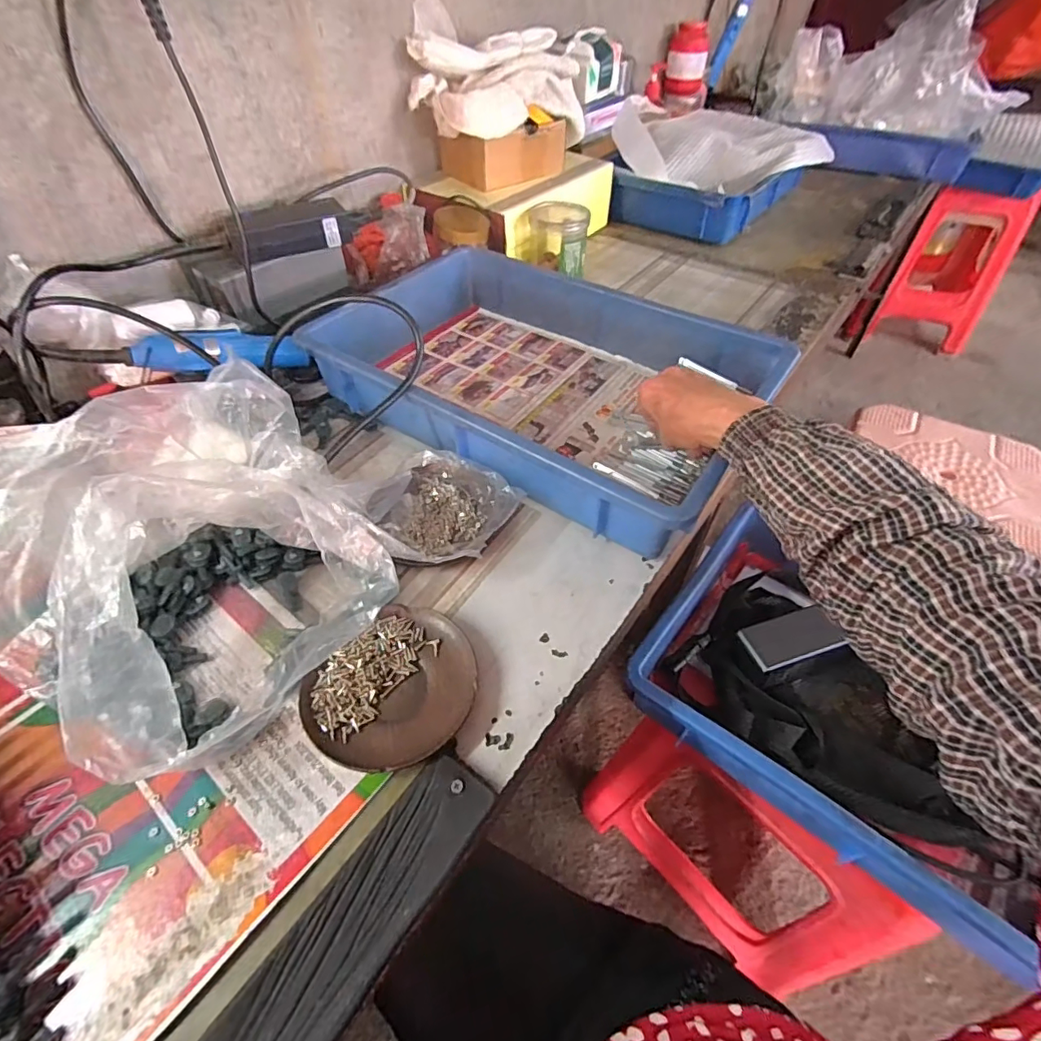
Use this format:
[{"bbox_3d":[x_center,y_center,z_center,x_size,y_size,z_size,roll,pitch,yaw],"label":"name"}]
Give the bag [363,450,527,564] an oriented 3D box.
[{"bbox_3d":[-0.073,-0.015,0.454,0.112,0.029,0.116,-29,55,-23],"label":"bag"}]

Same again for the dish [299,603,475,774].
[{"bbox_3d":[-0.083,0.114,0.356,0.100,0.013,0.111,31,56,24],"label":"dish"}]

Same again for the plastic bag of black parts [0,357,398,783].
[{"bbox_3d":[-0.251,0.021,0.378,0.248,0.114,0.280,-30,55,-23],"label":"plastic bag of black parts"}]

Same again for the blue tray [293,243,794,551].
[{"bbox_3d":[0.018,-0.157,0.556,0.447,0.078,0.294,29,55,23],"label":"blue tray"}]

